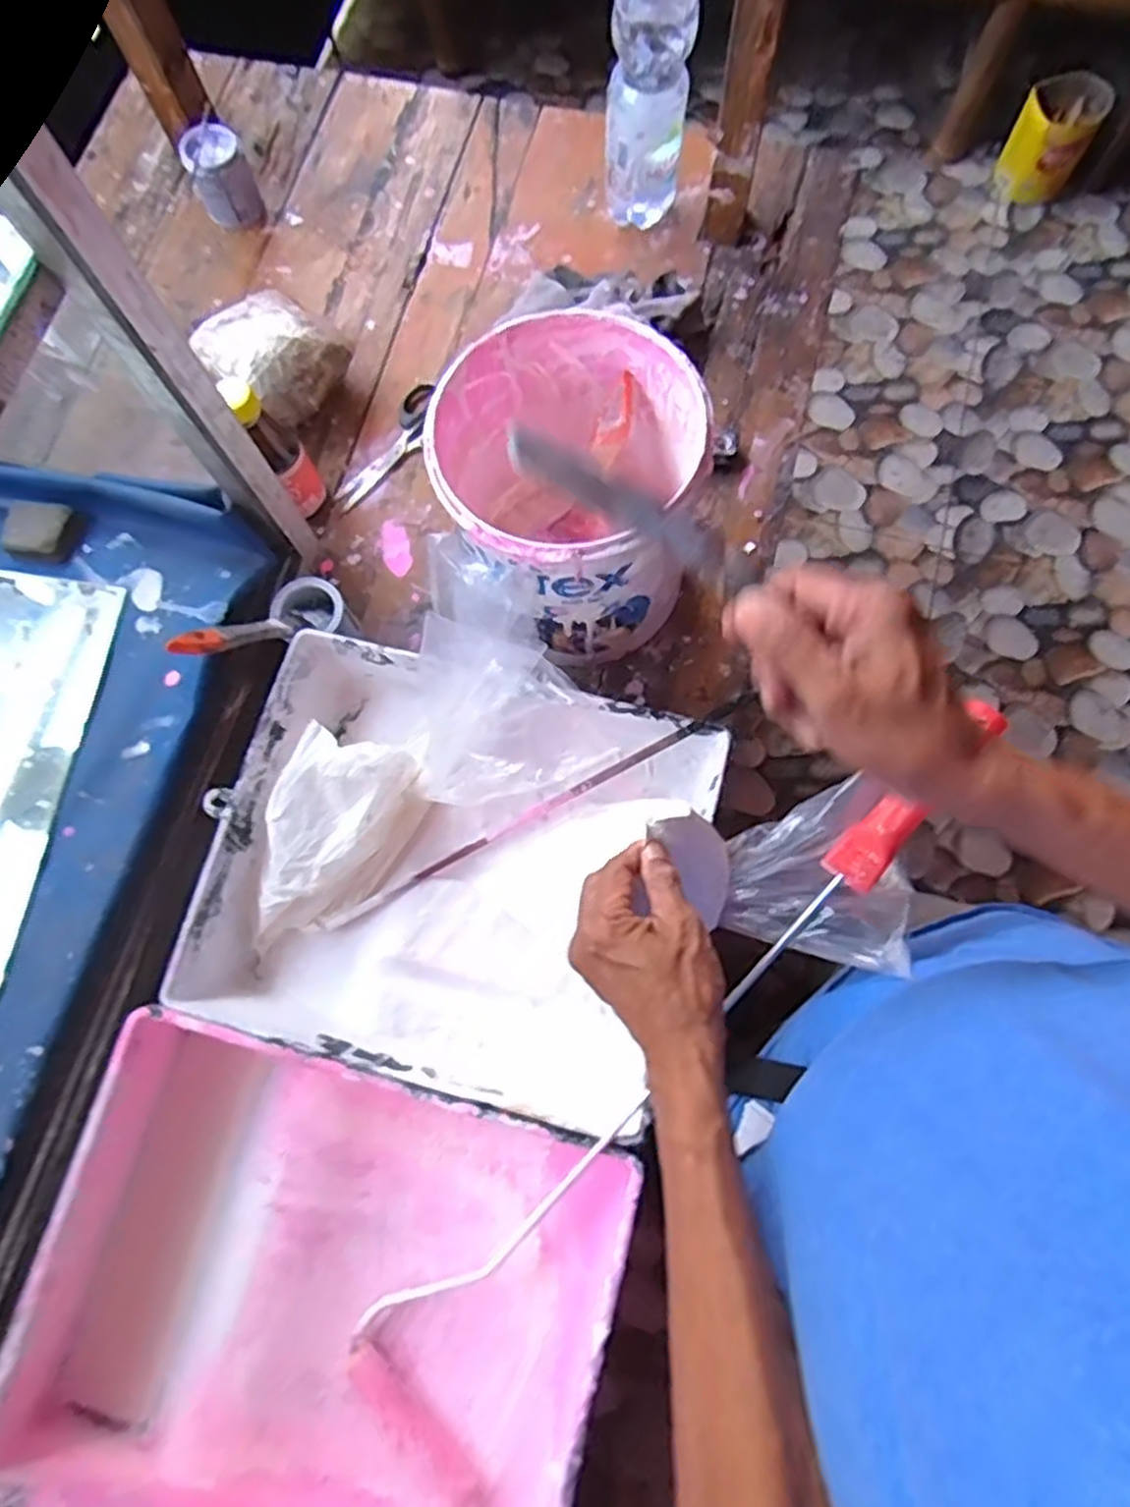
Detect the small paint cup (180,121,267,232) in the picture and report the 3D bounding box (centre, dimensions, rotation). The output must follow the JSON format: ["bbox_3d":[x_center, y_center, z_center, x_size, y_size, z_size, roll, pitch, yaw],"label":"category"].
[{"bbox_3d":[-0.339,-0.569,0.762,0.059,0.070,0.059,-24,76,-4],"label":"small paint cup"}]

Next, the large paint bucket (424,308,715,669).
[{"bbox_3d":[0.000,-0.184,0.579,0.173,0.196,0.179,-1,76,2],"label":"large paint bucket"}]

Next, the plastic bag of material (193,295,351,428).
[{"bbox_3d":[-0.258,-0.353,0.693,0.111,0.077,0.099,34,79,10],"label":"plastic bag of material"}]

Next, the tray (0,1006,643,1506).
[{"bbox_3d":[-0.153,0.353,0.512,0.349,0.092,0.272,15,77,6],"label":"tray"}]

